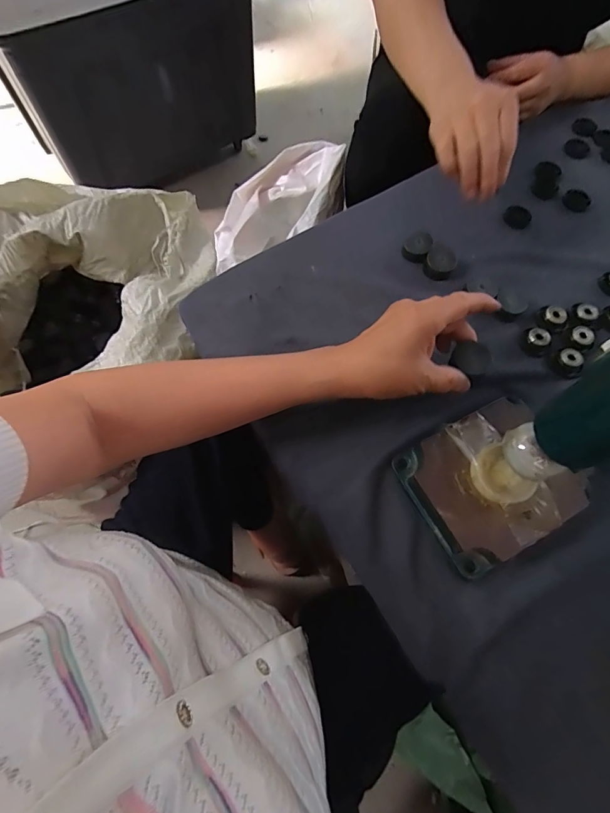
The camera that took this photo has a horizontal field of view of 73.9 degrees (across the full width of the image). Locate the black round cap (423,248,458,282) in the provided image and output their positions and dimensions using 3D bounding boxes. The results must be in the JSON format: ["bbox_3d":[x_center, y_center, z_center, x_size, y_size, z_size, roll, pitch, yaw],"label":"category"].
[{"bbox_3d":[0.149,-0.157,0.451,0.032,0.016,0.035,1,66,-2],"label":"black round cap"}]

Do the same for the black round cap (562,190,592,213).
[{"bbox_3d":[0.347,-0.263,0.516,0.032,0.004,0.042,38,70,13],"label":"black round cap"}]

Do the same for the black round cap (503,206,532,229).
[{"bbox_3d":[0.262,-0.234,0.498,0.031,0.004,0.036,38,70,13],"label":"black round cap"}]

